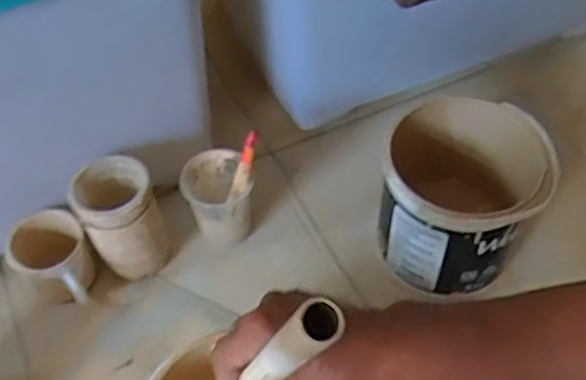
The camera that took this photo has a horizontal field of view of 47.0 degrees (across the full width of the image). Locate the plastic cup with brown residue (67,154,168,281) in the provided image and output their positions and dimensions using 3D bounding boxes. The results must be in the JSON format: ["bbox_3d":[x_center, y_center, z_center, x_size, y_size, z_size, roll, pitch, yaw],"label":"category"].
[{"bbox_3d":[-0.208,0.041,0.834,0.088,0.146,0.087,0,53,1],"label":"plastic cup with brown residue"}]

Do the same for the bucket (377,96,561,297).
[{"bbox_3d":[0.199,0.006,0.809,0.174,0.177,0.170,0,53,1],"label":"bucket"}]

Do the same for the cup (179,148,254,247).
[{"bbox_3d":[-0.095,0.015,0.867,0.074,0.104,0.087,-18,55,-12],"label":"cup"}]

